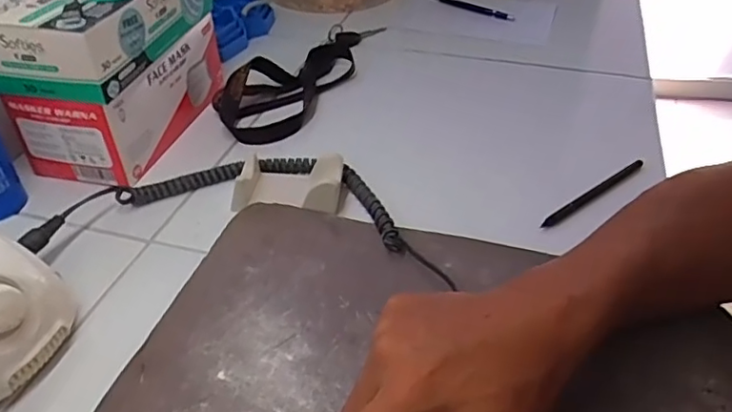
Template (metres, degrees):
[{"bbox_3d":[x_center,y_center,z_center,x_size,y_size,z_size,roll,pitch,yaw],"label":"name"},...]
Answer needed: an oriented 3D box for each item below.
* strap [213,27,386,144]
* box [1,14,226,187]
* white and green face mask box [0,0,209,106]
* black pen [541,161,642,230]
[{"bbox_3d":[-0.072,-0.165,0.673,0.097,0.033,0.289,14,42,17],"label":"strap"},{"bbox_3d":[-0.229,-0.114,0.578,0.101,0.083,0.202,11,41,13],"label":"box"},{"bbox_3d":[-0.237,-0.176,0.531,0.112,0.065,0.208,8,40,10],"label":"white and green face mask box"},{"bbox_3d":[0.199,-0.013,0.507,0.140,0.013,0.008,-27,46,-28],"label":"black pen"}]

